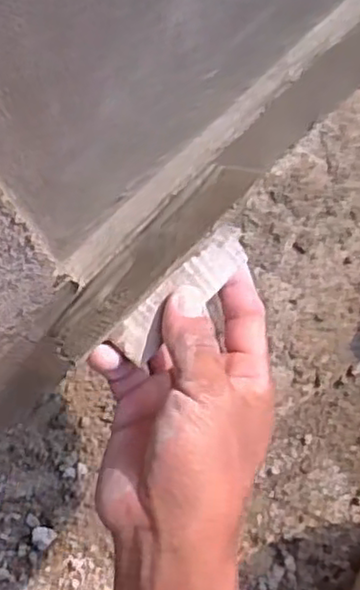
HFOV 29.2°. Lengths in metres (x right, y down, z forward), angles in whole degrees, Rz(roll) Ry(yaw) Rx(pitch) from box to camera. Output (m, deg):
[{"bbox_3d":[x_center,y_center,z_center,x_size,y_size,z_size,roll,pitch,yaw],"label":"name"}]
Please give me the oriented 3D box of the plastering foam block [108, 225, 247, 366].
[{"bbox_3d":[0.001,0.000,0.323,0.020,0.012,0.077,43,88,6],"label":"plastering foam block"}]

